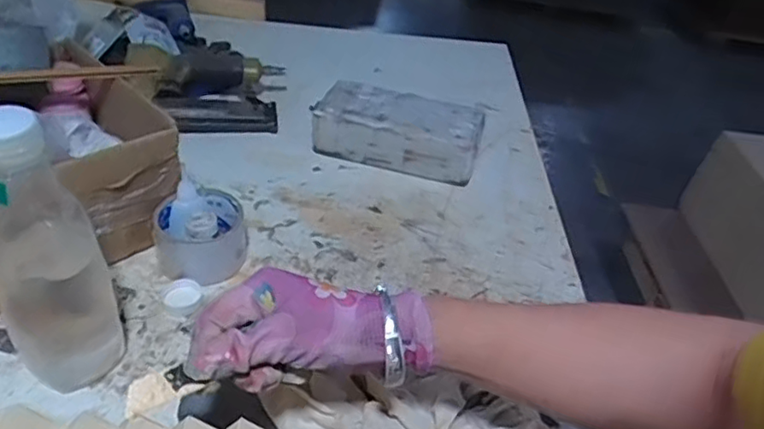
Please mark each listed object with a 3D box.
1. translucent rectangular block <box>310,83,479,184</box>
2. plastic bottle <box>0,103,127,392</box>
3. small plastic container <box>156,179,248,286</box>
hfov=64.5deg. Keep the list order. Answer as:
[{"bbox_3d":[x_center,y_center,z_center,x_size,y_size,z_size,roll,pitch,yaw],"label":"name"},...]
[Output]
[{"bbox_3d":[0.021,-0.103,0.769,0.209,0.073,0.082,14,37,10],"label":"translucent rectangular block"},{"bbox_3d":[-0.233,0.031,0.425,0.069,0.218,0.058,-12,40,-23],"label":"plastic bottle"},{"bbox_3d":[-0.177,0.018,0.594,0.085,0.063,0.088,-9,39,-19],"label":"small plastic container"}]

